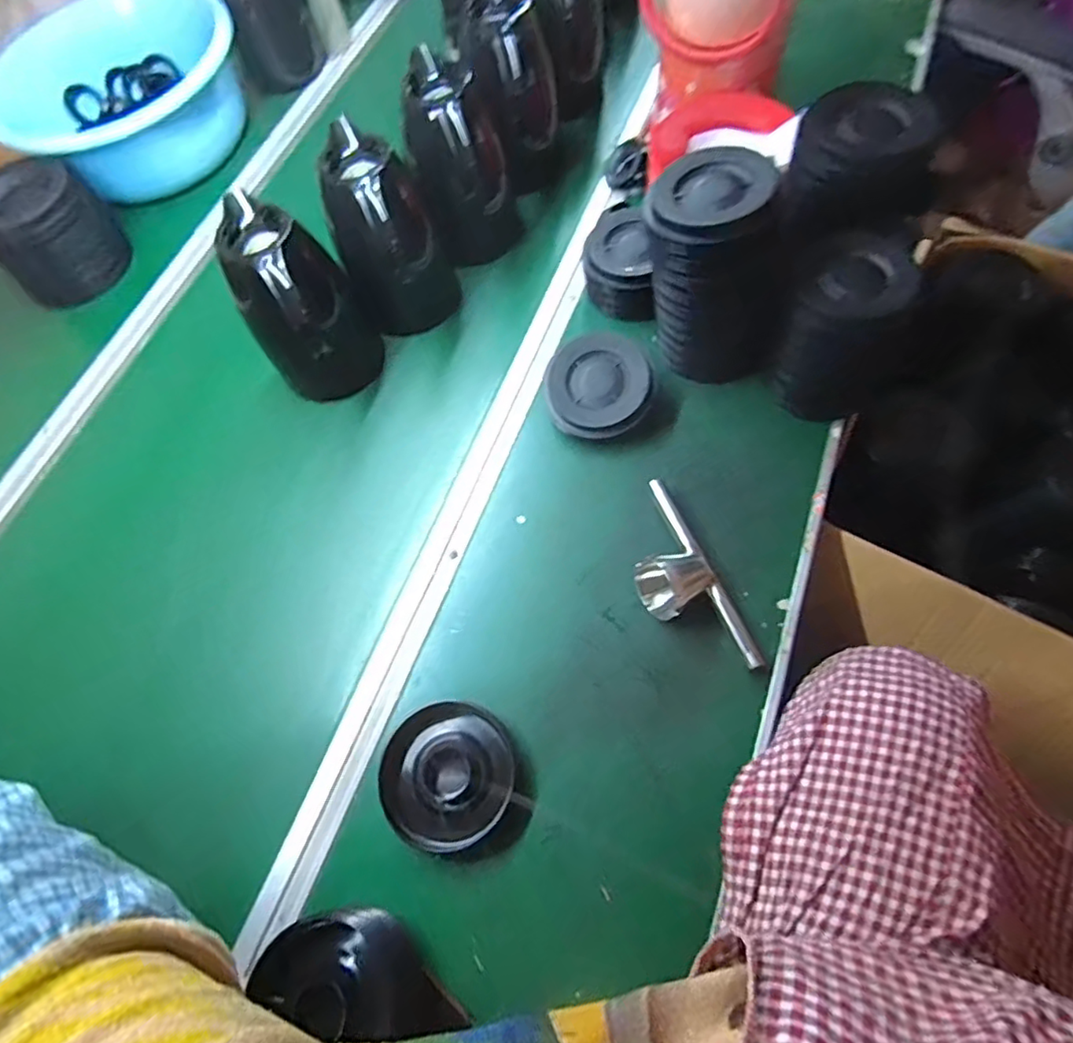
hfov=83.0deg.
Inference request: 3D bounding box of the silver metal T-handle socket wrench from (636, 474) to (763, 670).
[{"bbox_3d":[0.136,0.052,0.571,0.075,0.054,0.199,-22,66,-5],"label":"silver metal T-handle socket wrench"}]

